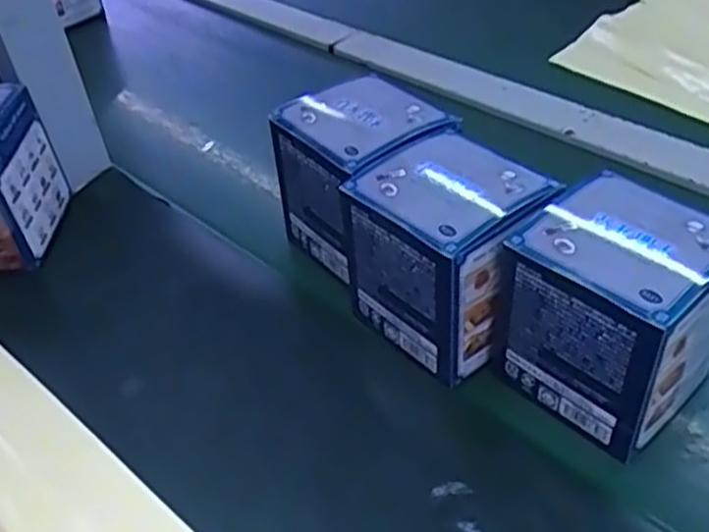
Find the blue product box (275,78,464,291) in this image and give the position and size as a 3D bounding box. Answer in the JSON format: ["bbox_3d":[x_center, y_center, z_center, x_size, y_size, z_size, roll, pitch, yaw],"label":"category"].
[{"bbox_3d":[0.004,-0.052,0.454,0.078,0.093,0.076,-27,45,-24],"label":"blue product box"}]

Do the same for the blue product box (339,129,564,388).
[{"bbox_3d":[0.049,-0.007,0.400,0.077,0.095,0.082,-32,47,-28],"label":"blue product box"}]

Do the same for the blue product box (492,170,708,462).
[{"bbox_3d":[0.123,0.022,0.364,0.076,0.093,0.088,-34,48,-30],"label":"blue product box"}]

